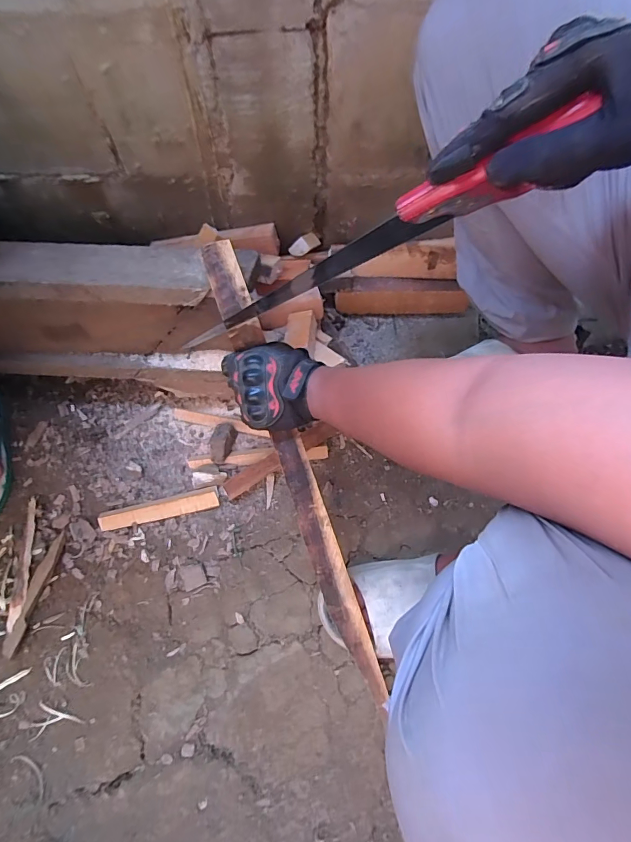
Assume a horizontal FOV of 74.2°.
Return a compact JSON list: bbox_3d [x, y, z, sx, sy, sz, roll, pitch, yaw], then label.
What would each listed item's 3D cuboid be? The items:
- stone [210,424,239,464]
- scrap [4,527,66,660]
[{"bbox_3d":[-0.149,0.035,0.670,0.033,0.027,0.065,9,68,3],"label":"stone"},{"bbox_3d":[-0.393,0.240,0.583,0.022,0.025,0.164,18,69,7],"label":"scrap"}]

